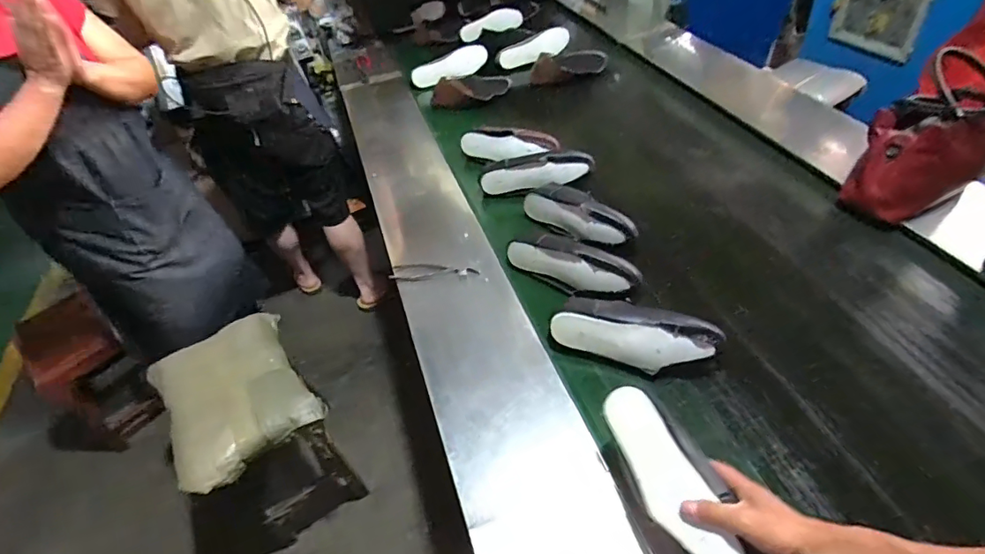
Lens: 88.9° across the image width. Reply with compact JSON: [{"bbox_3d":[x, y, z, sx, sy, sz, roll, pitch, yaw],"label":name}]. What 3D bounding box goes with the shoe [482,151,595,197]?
[{"bbox_3d":[0.104,-0.264,1.235,0.281,0.071,0.102,-7,45,16],"label":"shoe"}]

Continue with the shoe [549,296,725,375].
[{"bbox_3d":[0.242,0.101,0.876,0.280,0.094,0.081,11,49,20],"label":"shoe"}]

